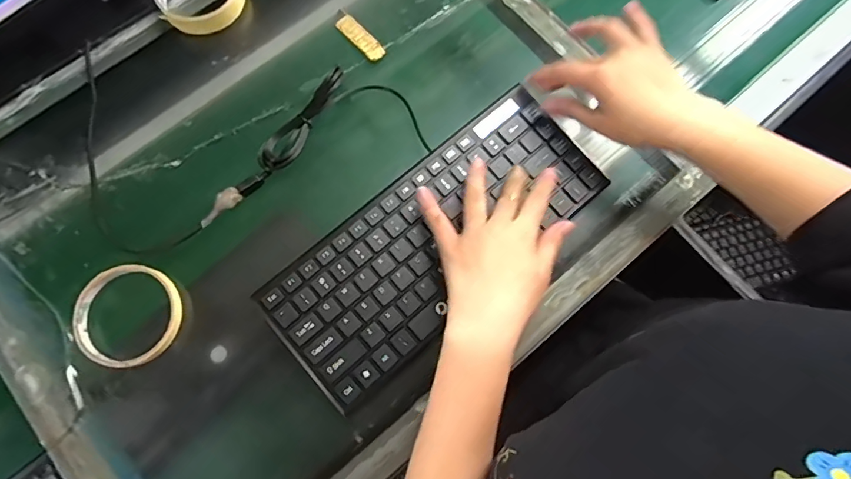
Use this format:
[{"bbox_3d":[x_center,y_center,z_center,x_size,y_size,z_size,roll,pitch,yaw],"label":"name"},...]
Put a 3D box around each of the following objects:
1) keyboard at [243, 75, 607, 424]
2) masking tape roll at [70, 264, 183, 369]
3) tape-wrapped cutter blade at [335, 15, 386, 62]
[{"bbox_3d":[0.011,-0.003,0.401,0.297,0.014,0.125,-43,80,-11],"label":"keyboard"},{"bbox_3d":[-0.249,0.062,0.395,0.087,0.016,0.083,0,77,1],"label":"masking tape roll"},{"bbox_3d":[-0.065,-0.201,0.469,0.019,0.005,0.061,-40,80,-7],"label":"tape-wrapped cutter blade"}]

